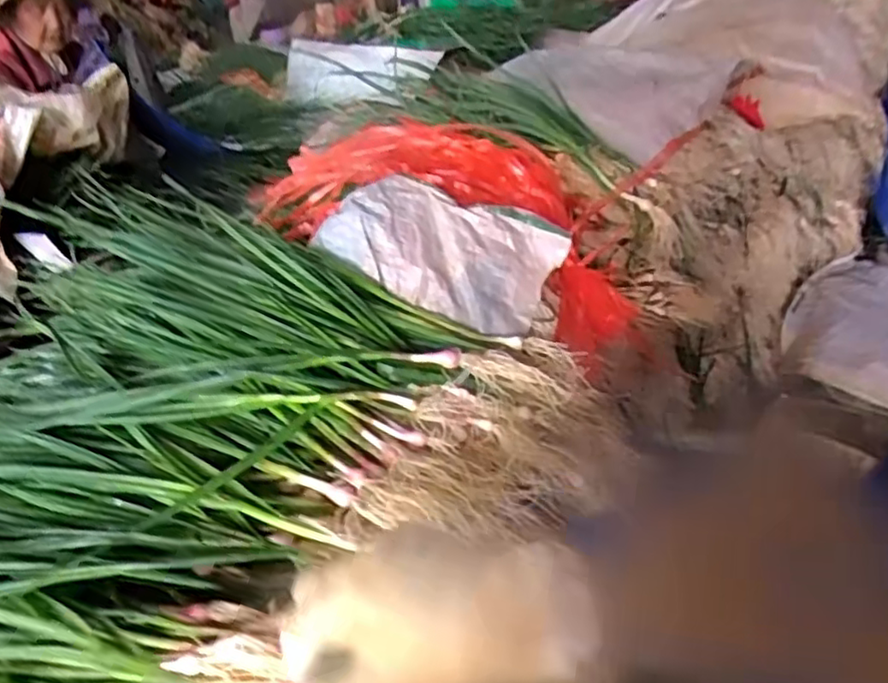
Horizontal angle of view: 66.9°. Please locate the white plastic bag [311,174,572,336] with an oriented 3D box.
[{"bbox_3d":[0.000,-0.096,0.680,0.228,0.034,0.127,26,75,0],"label":"white plastic bag"}]

